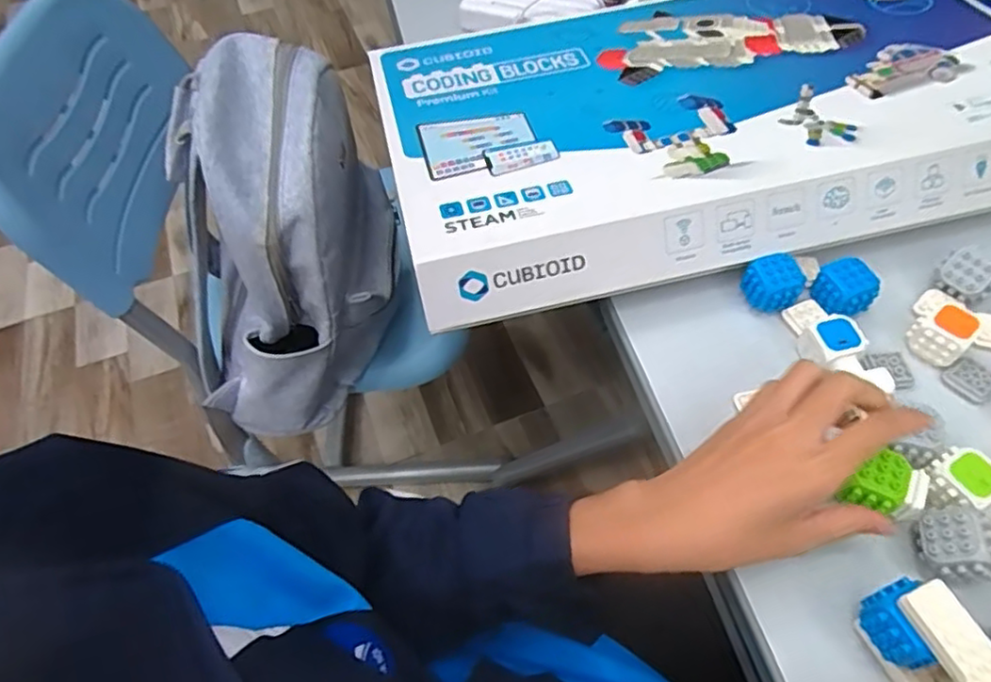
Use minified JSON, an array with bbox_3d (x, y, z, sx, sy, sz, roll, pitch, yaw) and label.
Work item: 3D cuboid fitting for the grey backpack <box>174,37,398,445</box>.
[{"bbox_3d":[-0.212,-0.102,0.673,0.174,0.338,0.270,0,55,3],"label":"grey backpack"}]

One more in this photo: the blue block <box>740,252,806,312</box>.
[{"bbox_3d":[0.202,-0.042,0.468,0.035,0.030,0.035,-21,57,-11],"label":"blue block"}]

